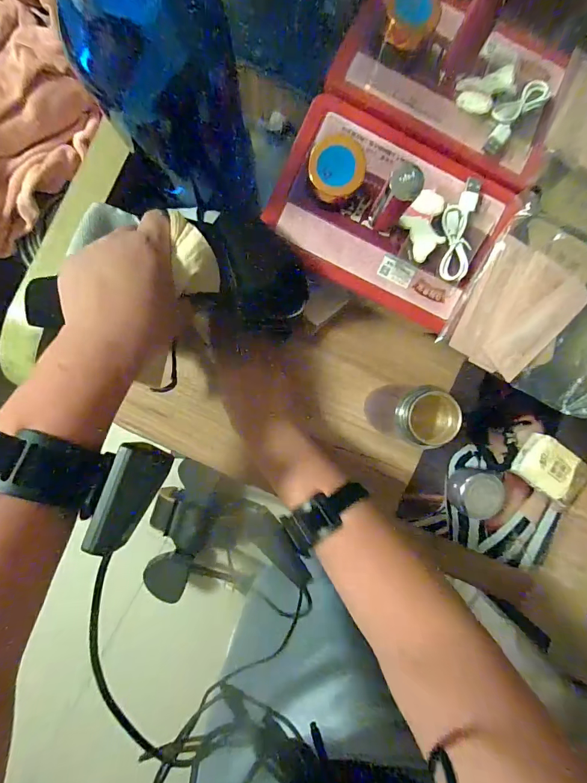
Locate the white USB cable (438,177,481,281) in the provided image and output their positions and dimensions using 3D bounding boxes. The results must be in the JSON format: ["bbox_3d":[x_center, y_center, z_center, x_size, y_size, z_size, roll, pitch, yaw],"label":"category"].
[{"bbox_3d":[0.139,-0.137,0.324,0.024,0.016,0.080,4,91,-4],"label":"white USB cable"}]

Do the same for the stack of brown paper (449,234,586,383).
[{"bbox_3d":[0.201,-0.067,0.338,0.094,0.006,0.104,25,99,-10],"label":"stack of brown paper"}]

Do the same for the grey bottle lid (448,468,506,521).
[{"bbox_3d":[0.210,0.116,0.440,0.049,0.036,0.046,0,92,-3],"label":"grey bottle lid"}]

